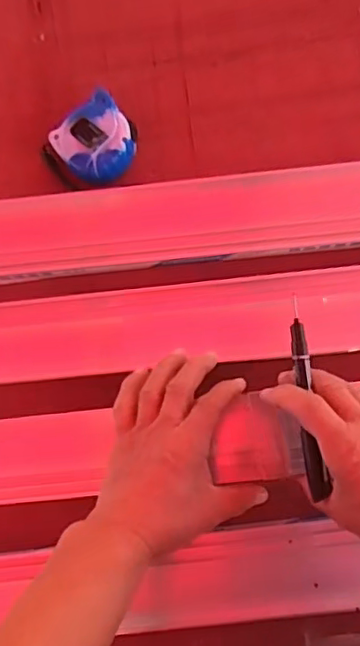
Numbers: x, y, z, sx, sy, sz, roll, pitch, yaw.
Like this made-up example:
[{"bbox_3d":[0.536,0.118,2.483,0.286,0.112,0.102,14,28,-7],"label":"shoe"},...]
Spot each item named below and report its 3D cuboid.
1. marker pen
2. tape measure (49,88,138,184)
[{"bbox_3d":[0.091,0.054,0.439,0.013,0.018,0.144,-6,78,5],"label":"marker pen"},{"bbox_3d":[-0.075,-0.167,0.558,0.072,0.038,0.073,-41,78,0],"label":"tape measure"}]

